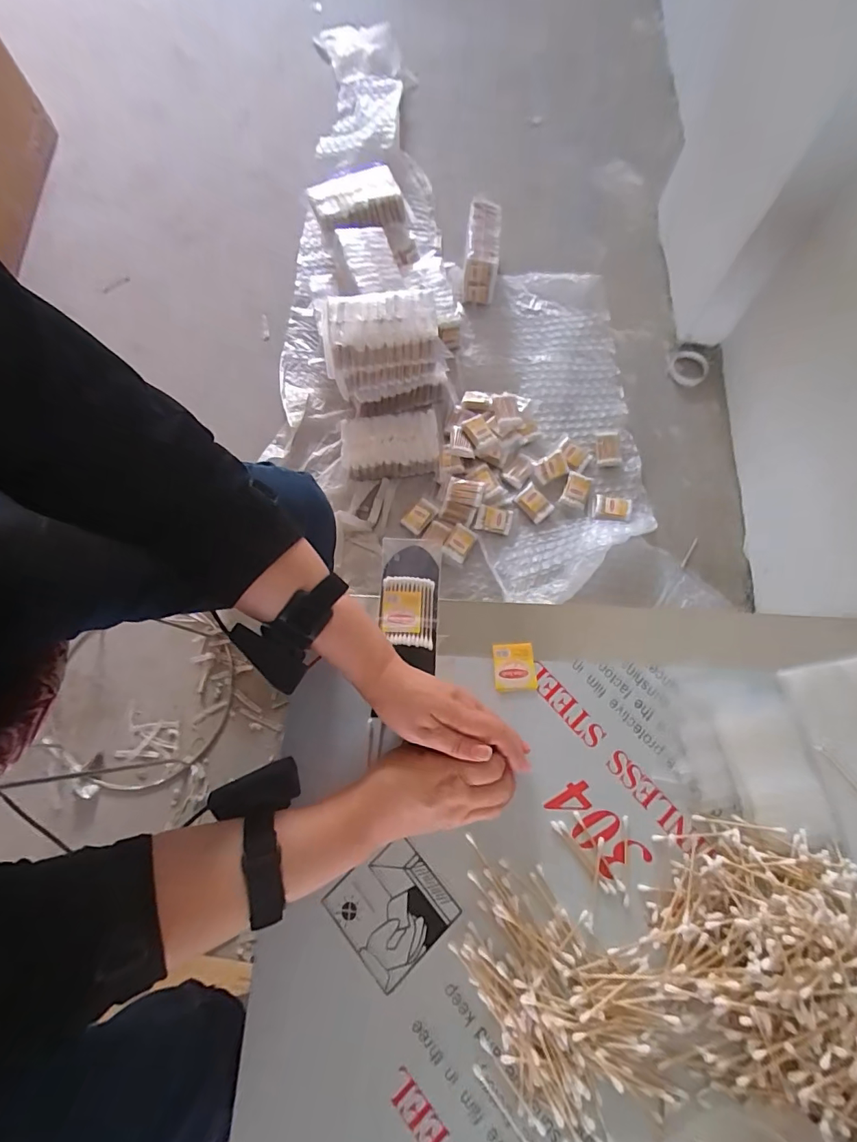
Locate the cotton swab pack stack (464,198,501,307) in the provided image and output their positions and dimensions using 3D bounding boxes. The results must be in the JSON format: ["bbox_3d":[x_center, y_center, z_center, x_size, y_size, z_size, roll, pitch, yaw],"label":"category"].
[{"bbox_3d":[0.131,-0.796,1.168,0.085,0.115,0.207,5,73,2],"label":"cotton swab pack stack"}]

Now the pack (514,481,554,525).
[{"bbox_3d":[0.224,-0.144,1.002,0.056,0.015,0.078,-40,77,-10],"label":"pack"}]

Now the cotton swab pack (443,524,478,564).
[{"bbox_3d":[0.067,-0.060,0.981,0.051,0.028,0.074,29,76,9],"label":"cotton swab pack"}]

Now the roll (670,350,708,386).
[{"bbox_3d":[0.611,-0.478,1.102,0.083,0.023,0.102,25,75,8],"label":"roll"}]

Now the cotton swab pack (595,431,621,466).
[{"bbox_3d":[0.396,-0.272,1.035,0.050,0.015,0.080,-1,73,0],"label":"cotton swab pack"}]

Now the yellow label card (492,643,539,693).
[{"bbox_3d":[0.087,0.097,0.473,0.041,0.007,0.046,-3,71,1],"label":"yellow label card"}]

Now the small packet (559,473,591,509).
[{"bbox_3d":[0.318,-0.174,1.004,0.052,0.011,0.072,22,75,7],"label":"small packet"}]

